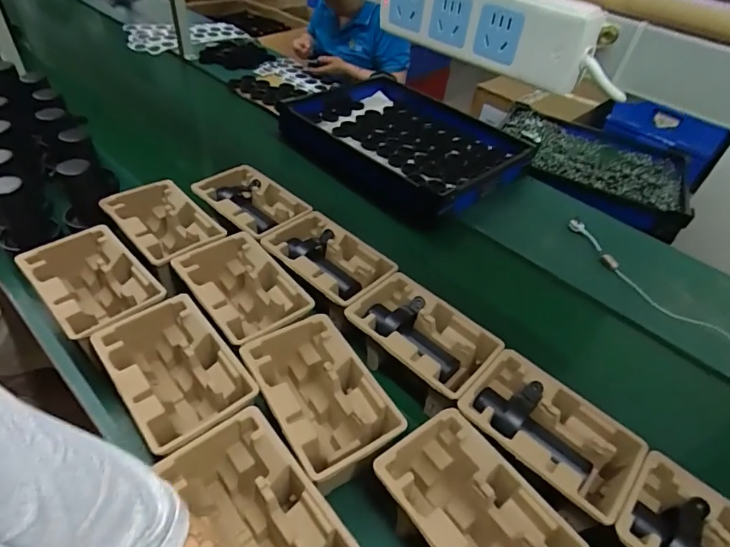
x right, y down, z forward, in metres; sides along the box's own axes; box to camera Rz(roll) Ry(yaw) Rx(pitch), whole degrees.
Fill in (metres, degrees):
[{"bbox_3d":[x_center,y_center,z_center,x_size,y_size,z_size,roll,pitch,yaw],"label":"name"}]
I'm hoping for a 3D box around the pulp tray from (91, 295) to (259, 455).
[{"bbox_3d":[-0.273,0.162,0.672,0.146,0.132,0.237,-31,52,-28],"label":"pulp tray"}]

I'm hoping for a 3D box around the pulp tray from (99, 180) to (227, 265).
[{"bbox_3d":[-0.384,-0.088,0.863,0.228,0.075,0.145,32,53,29],"label":"pulp tray"}]

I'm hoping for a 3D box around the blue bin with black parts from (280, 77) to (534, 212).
[{"bbox_3d":[0.130,-0.422,1.328,0.647,0.102,0.513,34,54,30],"label":"blue bin with black parts"}]

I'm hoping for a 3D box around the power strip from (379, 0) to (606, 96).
[{"bbox_3d":[0.078,-0.185,0.328,0.173,0.056,0.022,33,53,30],"label":"power strip"}]

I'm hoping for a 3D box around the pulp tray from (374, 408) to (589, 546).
[{"bbox_3d":[0.133,0.305,0.561,0.145,0.109,0.226,-28,51,-25],"label":"pulp tray"}]

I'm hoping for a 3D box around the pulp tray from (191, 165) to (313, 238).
[{"bbox_3d":[-0.245,-0.152,0.958,0.249,0.047,0.159,33,53,29],"label":"pulp tray"}]

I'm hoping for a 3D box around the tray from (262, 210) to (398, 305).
[{"bbox_3d":[-0.070,-0.024,0.852,0.230,0.061,0.155,31,52,28],"label":"tray"}]

